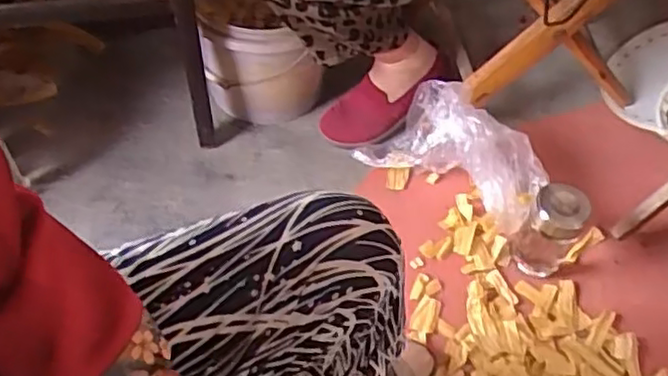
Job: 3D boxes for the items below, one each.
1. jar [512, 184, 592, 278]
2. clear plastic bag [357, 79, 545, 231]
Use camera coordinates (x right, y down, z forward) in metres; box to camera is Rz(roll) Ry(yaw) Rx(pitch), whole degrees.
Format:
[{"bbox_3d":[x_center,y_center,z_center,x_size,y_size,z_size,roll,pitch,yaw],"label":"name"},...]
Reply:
[{"bbox_3d":[0.302,0.065,0.973,0.068,0.165,0.067,2,56,-3],"label":"jar"},{"bbox_3d":[0.187,-0.058,1.037,0.275,0.169,0.122,30,59,16],"label":"clear plastic bag"}]

